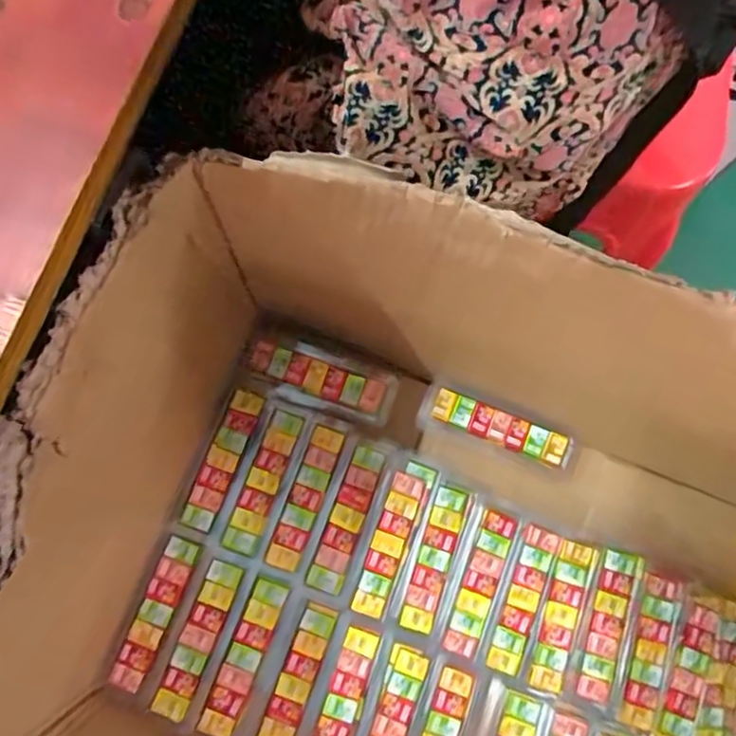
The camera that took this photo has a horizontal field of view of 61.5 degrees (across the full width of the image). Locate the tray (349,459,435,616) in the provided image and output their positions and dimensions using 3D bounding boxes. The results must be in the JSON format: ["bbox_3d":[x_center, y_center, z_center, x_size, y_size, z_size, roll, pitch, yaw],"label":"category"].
[{"bbox_3d":[0.021,0.143,0.522,0.033,0.012,0.128,21,79,4],"label":"tray"}]

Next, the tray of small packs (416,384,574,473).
[{"bbox_3d":[0.114,0.055,0.560,0.132,0.053,0.035,19,78,3],"label":"tray of small packs"}]

